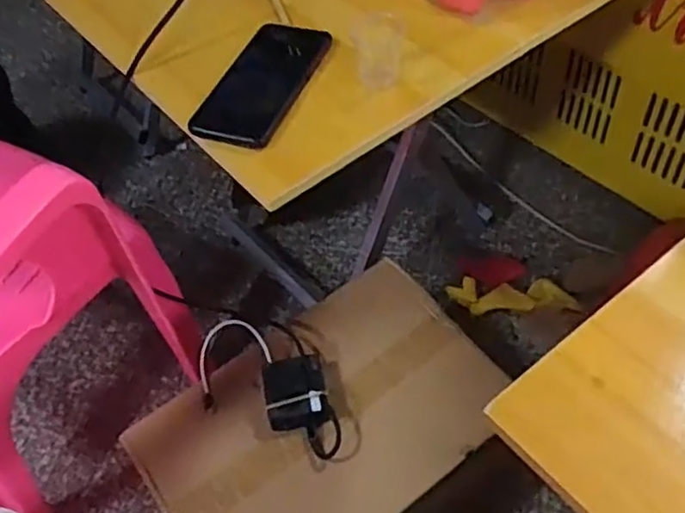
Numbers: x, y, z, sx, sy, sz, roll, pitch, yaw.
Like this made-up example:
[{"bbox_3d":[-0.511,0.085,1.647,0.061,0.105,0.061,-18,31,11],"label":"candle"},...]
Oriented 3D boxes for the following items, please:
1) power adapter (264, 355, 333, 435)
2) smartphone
[{"bbox_3d":[-0.055,0.163,0.806,0.072,0.027,0.090,-12,52,-3],"label":"power adapter"},{"bbox_3d":[-0.074,-0.159,0.620,0.076,0.014,0.162,15,55,17],"label":"smartphone"}]

